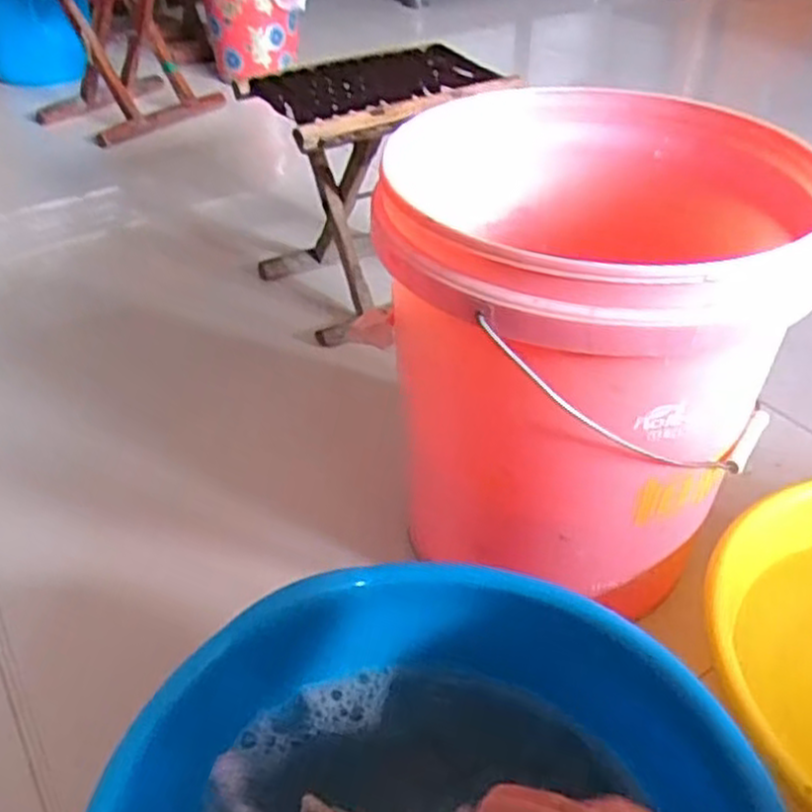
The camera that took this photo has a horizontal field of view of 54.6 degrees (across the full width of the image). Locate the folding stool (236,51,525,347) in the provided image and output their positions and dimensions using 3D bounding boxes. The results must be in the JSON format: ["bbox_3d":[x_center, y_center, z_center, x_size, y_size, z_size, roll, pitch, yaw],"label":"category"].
[{"bbox_3d":[-0.044,-0.281,1.029,0.326,0.274,0.221,-26,46,-28],"label":"folding stool"}]

